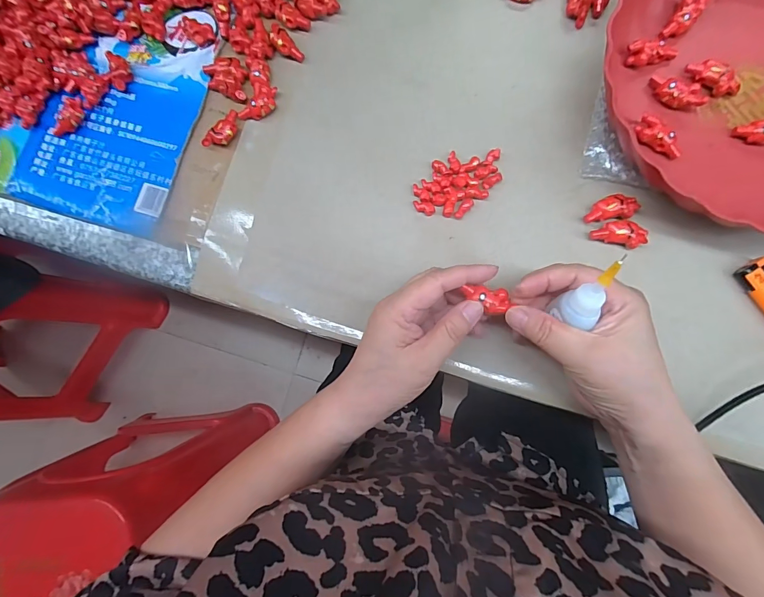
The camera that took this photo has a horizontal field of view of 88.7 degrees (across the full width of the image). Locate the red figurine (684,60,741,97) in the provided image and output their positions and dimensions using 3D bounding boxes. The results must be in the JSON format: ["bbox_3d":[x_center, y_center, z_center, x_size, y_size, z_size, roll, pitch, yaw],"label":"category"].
[{"bbox_3d":[0.256,-0.170,0.301,0.041,0.013,0.016,42,90,6],"label":"red figurine"}]

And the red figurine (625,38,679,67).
[{"bbox_3d":[0.212,-0.192,0.306,0.036,0.008,0.017,5,86,5],"label":"red figurine"}]

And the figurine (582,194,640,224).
[{"bbox_3d":[0.177,-0.069,0.301,0.039,0.011,0.018,-5,86,5],"label":"figurine"}]

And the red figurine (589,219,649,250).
[{"bbox_3d":[0.182,-0.049,0.298,0.042,0.013,0.020,4,86,5],"label":"red figurine"}]

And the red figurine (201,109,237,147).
[{"bbox_3d":[-0.135,-0.142,0.334,0.018,0.014,0.039,41,90,6],"label":"red figurine"}]

